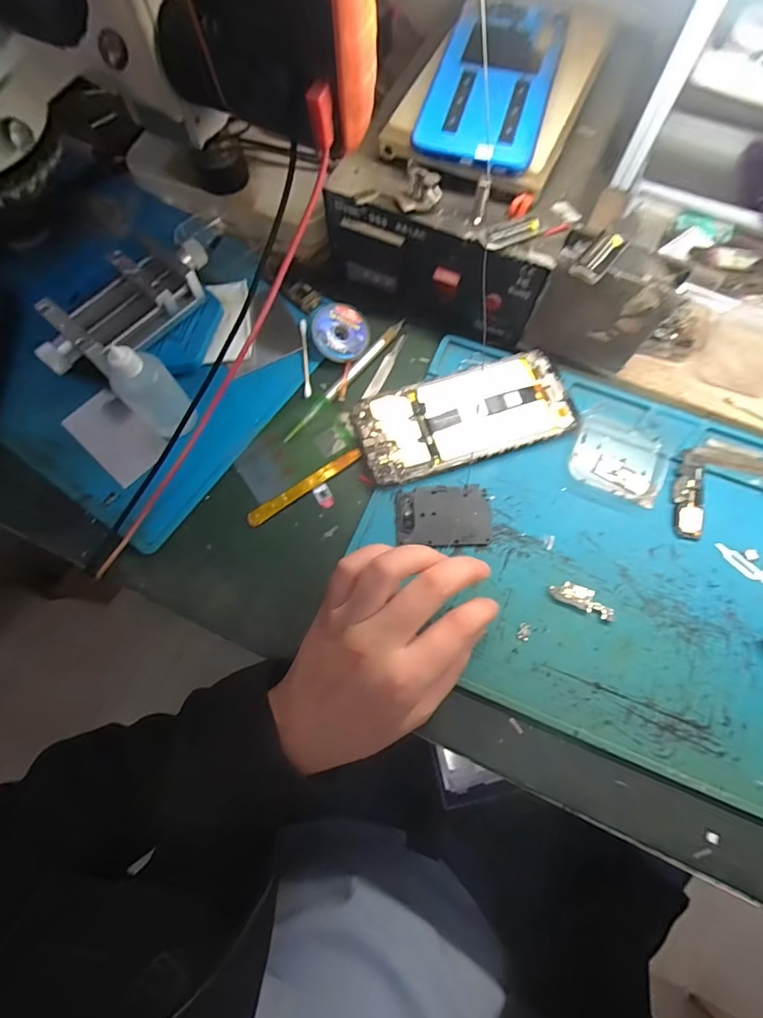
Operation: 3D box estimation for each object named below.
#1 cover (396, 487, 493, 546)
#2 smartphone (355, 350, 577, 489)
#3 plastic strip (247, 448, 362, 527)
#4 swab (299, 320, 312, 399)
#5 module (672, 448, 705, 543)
[{"bbox_3d":[0.045,0.005,0.314,0.067,0.004,0.042,-2,74,1],"label":"cover"},{"bbox_3d":[0.063,-0.070,0.332,0.161,0.011,0.069,-16,74,-3],"label":"smartphone"},{"bbox_3d":[-0.056,-0.018,0.325,0.095,0.004,0.011,-35,76,-8],"label":"plastic strip"},{"bbox_3d":[-0.061,-0.123,0.354,0.005,0.004,0.072,-6,74,0],"label":"swab"},{"bbox_3d":[0.222,-0.010,0.316,0.020,0.004,0.065,9,74,5],"label":"module"}]

